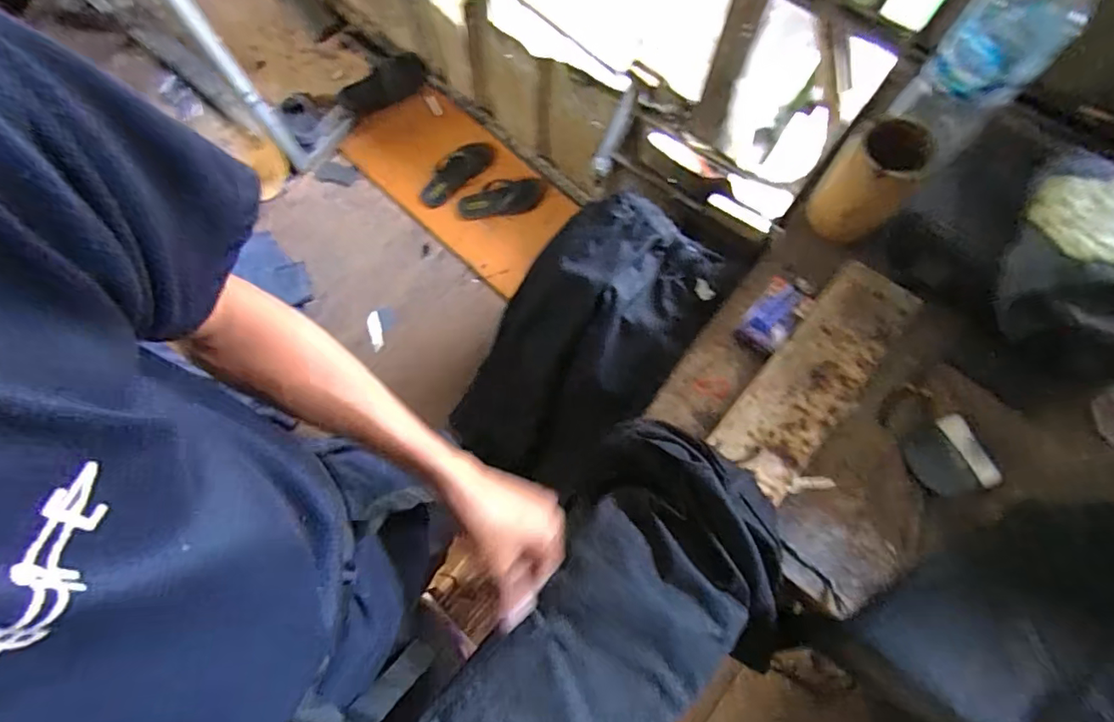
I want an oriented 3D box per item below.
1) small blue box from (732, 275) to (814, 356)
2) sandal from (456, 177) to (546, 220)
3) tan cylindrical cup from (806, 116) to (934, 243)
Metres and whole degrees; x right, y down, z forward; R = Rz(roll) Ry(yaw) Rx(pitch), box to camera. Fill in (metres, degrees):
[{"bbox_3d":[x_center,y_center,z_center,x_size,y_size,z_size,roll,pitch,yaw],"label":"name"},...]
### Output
[{"bbox_3d":[0.263,-0.056,0.646,0.053,0.019,0.095,38,78,12],"label":"small blue box"},{"bbox_3d":[-0.169,-0.487,1.615,0.261,0.039,0.104,-7,72,15],"label":"sandal"},{"bbox_3d":[0.362,-0.206,0.627,0.084,0.113,0.092,30,76,10],"label":"tan cylindrical cup"}]

